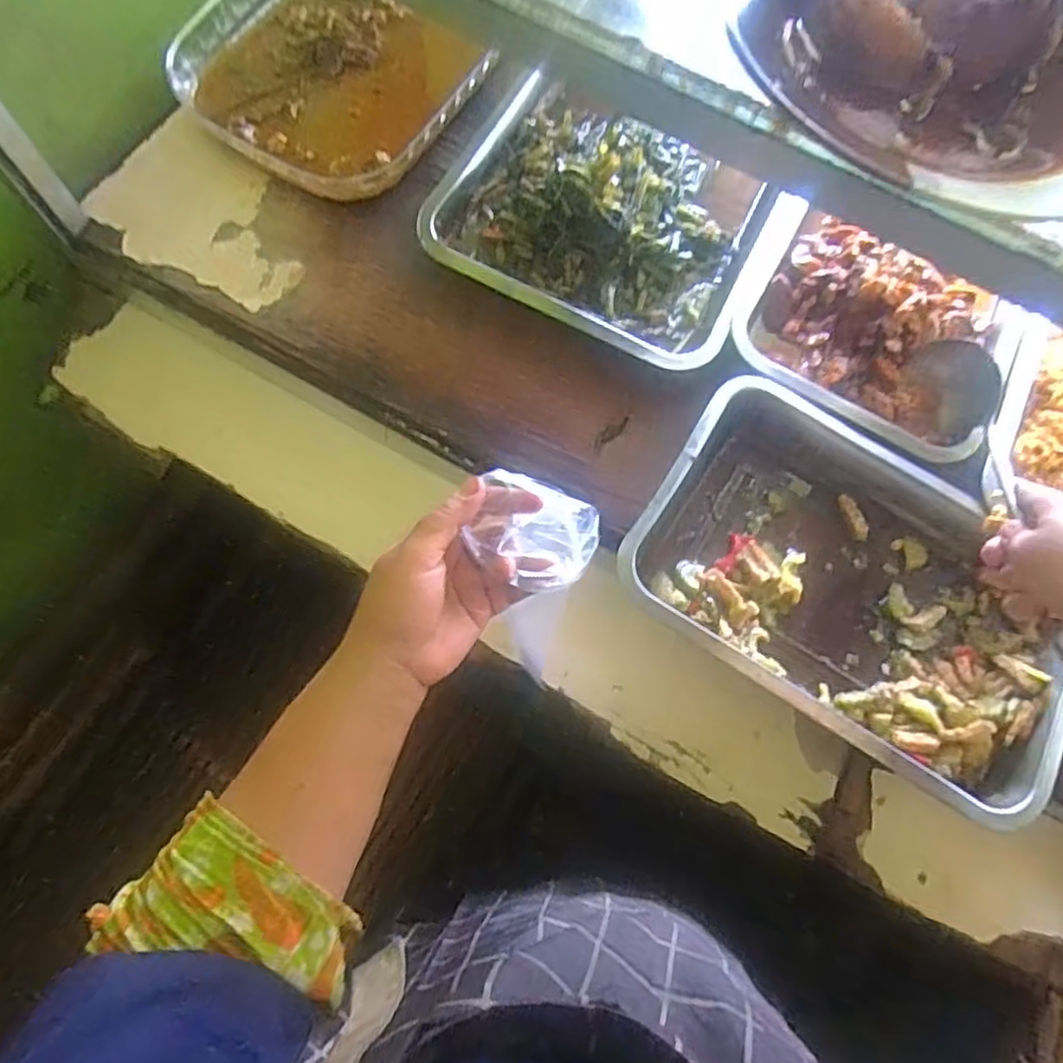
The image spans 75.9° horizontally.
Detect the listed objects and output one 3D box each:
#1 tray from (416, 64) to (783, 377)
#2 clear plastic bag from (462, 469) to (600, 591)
[{"bbox_3d":[0.063,-0.265,0.546,0.250,0.048,0.218,24,71,5],"label":"tray"},{"bbox_3d":[0.002,-0.002,0.388,0.070,0.028,0.053,28,76,5],"label":"clear plastic bag"}]

